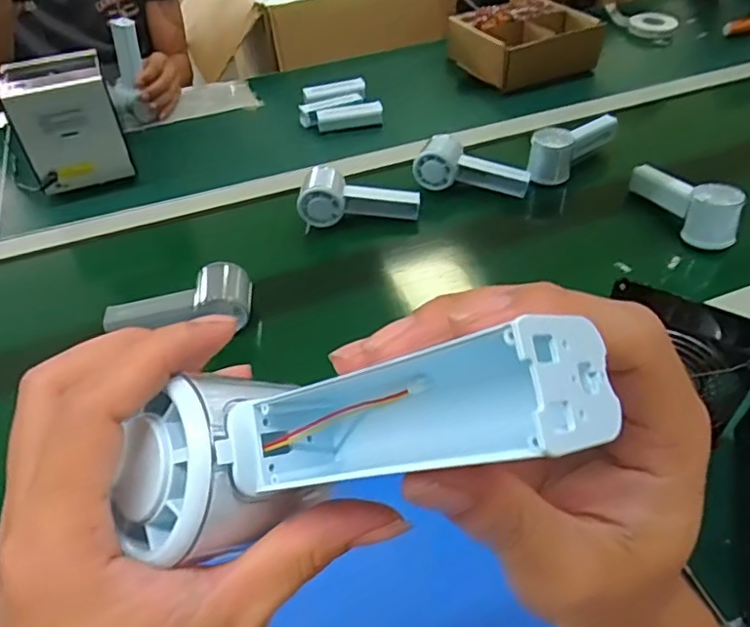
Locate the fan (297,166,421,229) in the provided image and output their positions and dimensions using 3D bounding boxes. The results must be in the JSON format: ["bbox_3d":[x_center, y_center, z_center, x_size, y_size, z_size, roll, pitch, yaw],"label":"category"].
[{"bbox_3d":[-0.019,-0.151,0.786,0.152,0.047,0.077,0,44,3],"label":"fan"}]

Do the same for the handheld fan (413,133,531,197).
[{"bbox_3d":[0.133,-0.187,0.805,0.147,0.067,0.048,11,42,-13],"label":"handheld fan"}]

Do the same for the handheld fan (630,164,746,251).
[{"bbox_3d":[0.377,-0.145,0.739,0.046,0.057,0.159,-10,44,-7],"label":"handheld fan"}]

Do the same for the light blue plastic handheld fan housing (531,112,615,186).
[{"bbox_3d":[0.273,-0.234,0.843,0.141,0.057,0.049,-31,50,-26],"label":"light blue plastic handheld fan housing"}]

